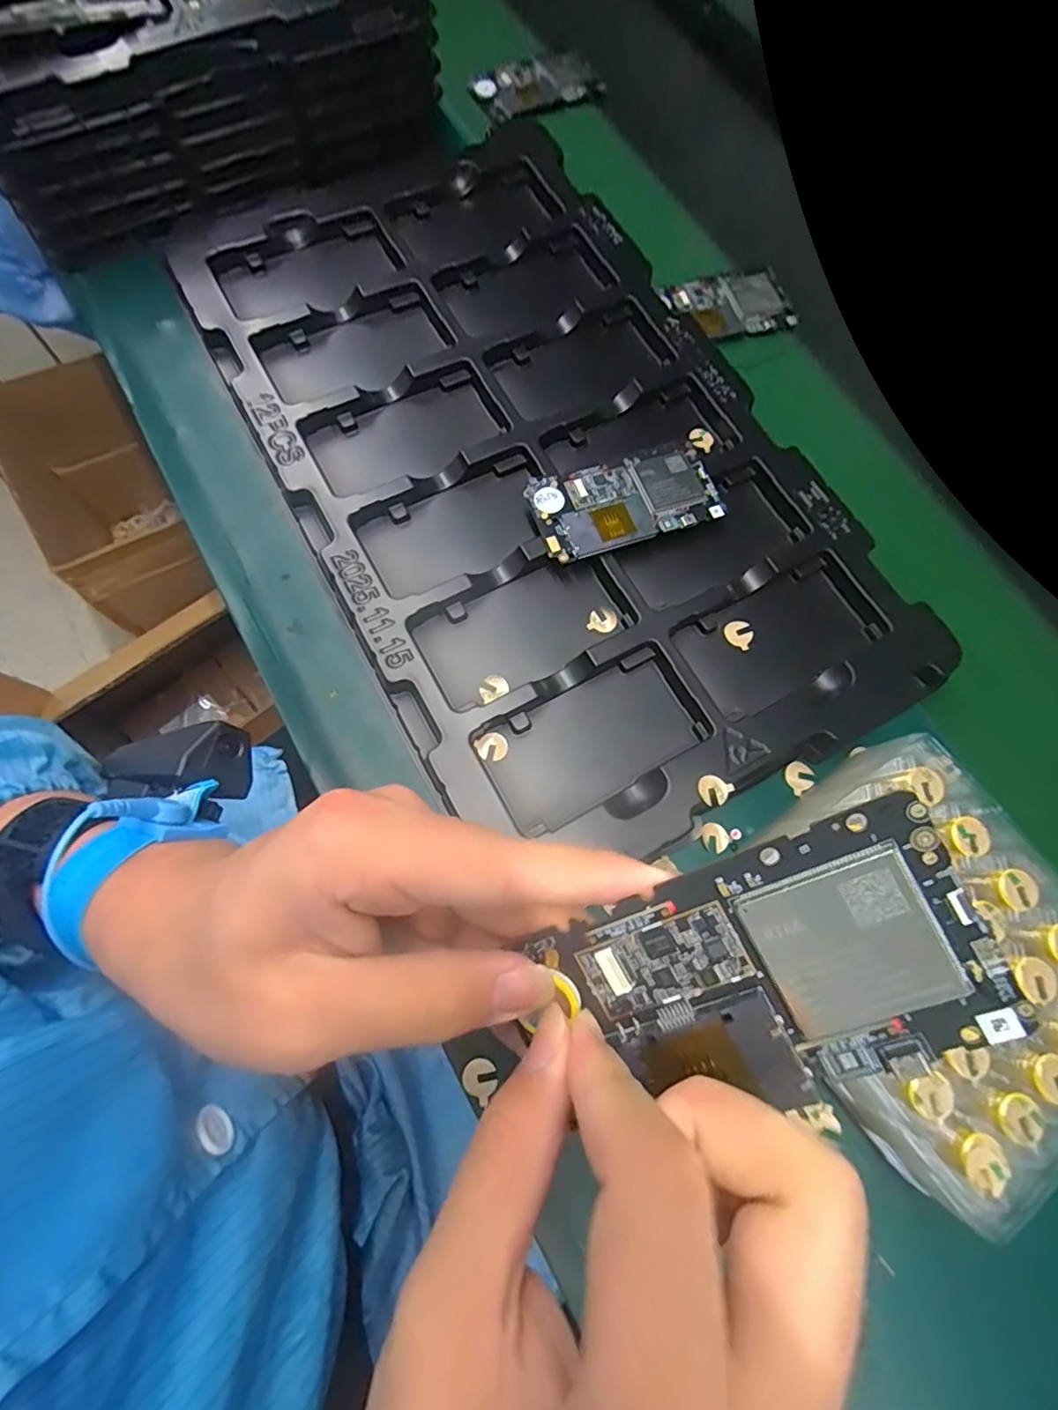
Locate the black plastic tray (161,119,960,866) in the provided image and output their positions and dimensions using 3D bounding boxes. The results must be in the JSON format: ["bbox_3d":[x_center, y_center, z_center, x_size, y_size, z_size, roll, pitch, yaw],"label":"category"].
[{"bbox_3d":[-0.002,-0.183,0.407,0.325,0.025,0.549,-27,75,-11],"label":"black plastic tray"}]

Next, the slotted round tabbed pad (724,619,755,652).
[{"bbox_3d":[0.140,-0.047,0.379,0.019,0.004,0.020,1,72,-5],"label":"slotted round tabbed pad"}]

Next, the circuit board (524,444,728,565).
[{"bbox_3d":[0.065,-0.138,0.390,0.127,0.010,0.065,-18,75,-10],"label":"circuit board"}]

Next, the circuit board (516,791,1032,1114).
[{"bbox_3d":[0.063,0.072,0.151,0.103,0.006,0.064,-29,89,18],"label":"circuit board"}]

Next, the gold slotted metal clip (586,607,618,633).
[{"bbox_3d":[0.048,-0.056,0.376,0.018,0.004,0.016,9,91,7],"label":"gold slotted metal clip"}]

